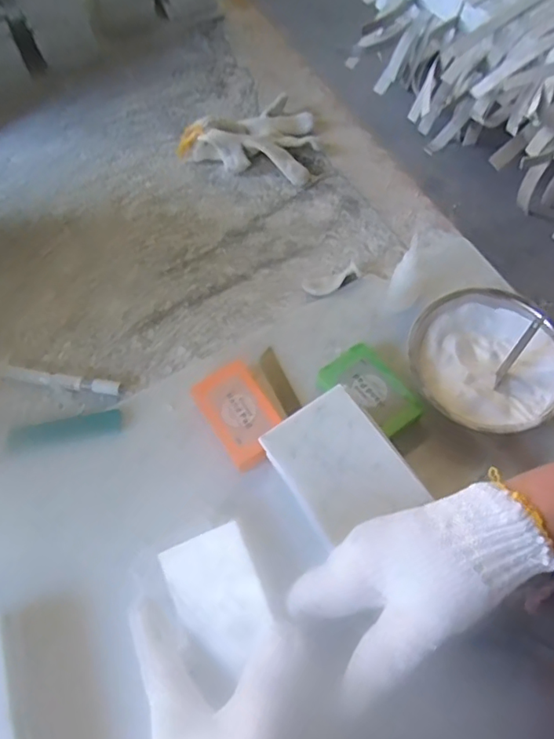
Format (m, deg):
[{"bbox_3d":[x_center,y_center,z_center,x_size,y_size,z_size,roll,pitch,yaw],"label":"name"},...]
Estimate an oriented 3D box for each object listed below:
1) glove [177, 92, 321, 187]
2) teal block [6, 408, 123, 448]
[{"bbox_3d":[-0.030,-0.307,0.705,0.166,0.048,0.124,13,66,9],"label":"glove"},{"bbox_3d":[-0.209,0.059,0.549,0.115,0.018,0.031,-10,64,-2],"label":"teal block"}]

